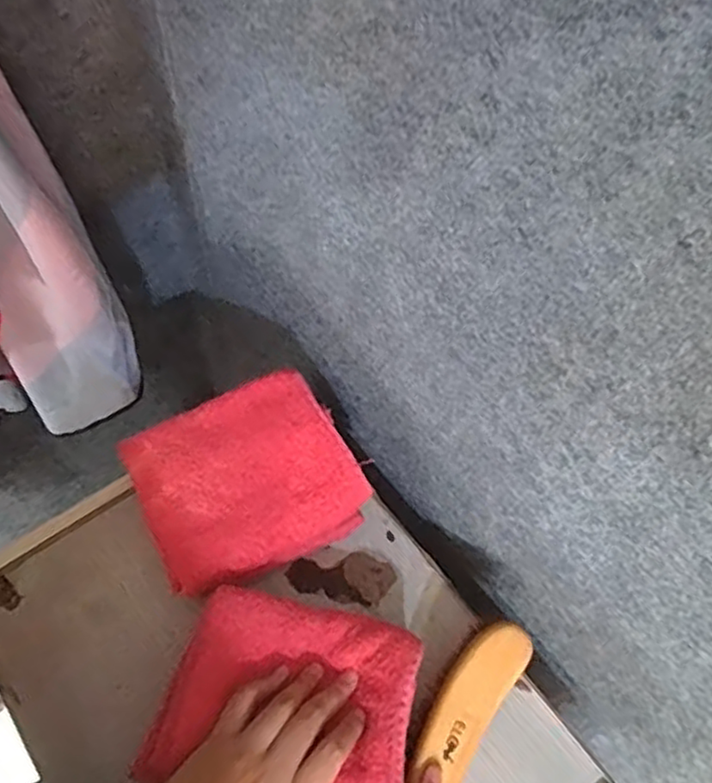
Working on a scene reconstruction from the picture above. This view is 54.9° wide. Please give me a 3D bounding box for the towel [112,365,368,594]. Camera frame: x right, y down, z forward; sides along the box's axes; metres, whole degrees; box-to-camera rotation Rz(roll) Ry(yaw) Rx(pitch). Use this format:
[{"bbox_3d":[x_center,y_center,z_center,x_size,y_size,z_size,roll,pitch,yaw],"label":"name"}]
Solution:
[{"bbox_3d":[-0.082,0.071,0.518,0.148,0.077,0.123,-22,63,-16],"label":"towel"}]

